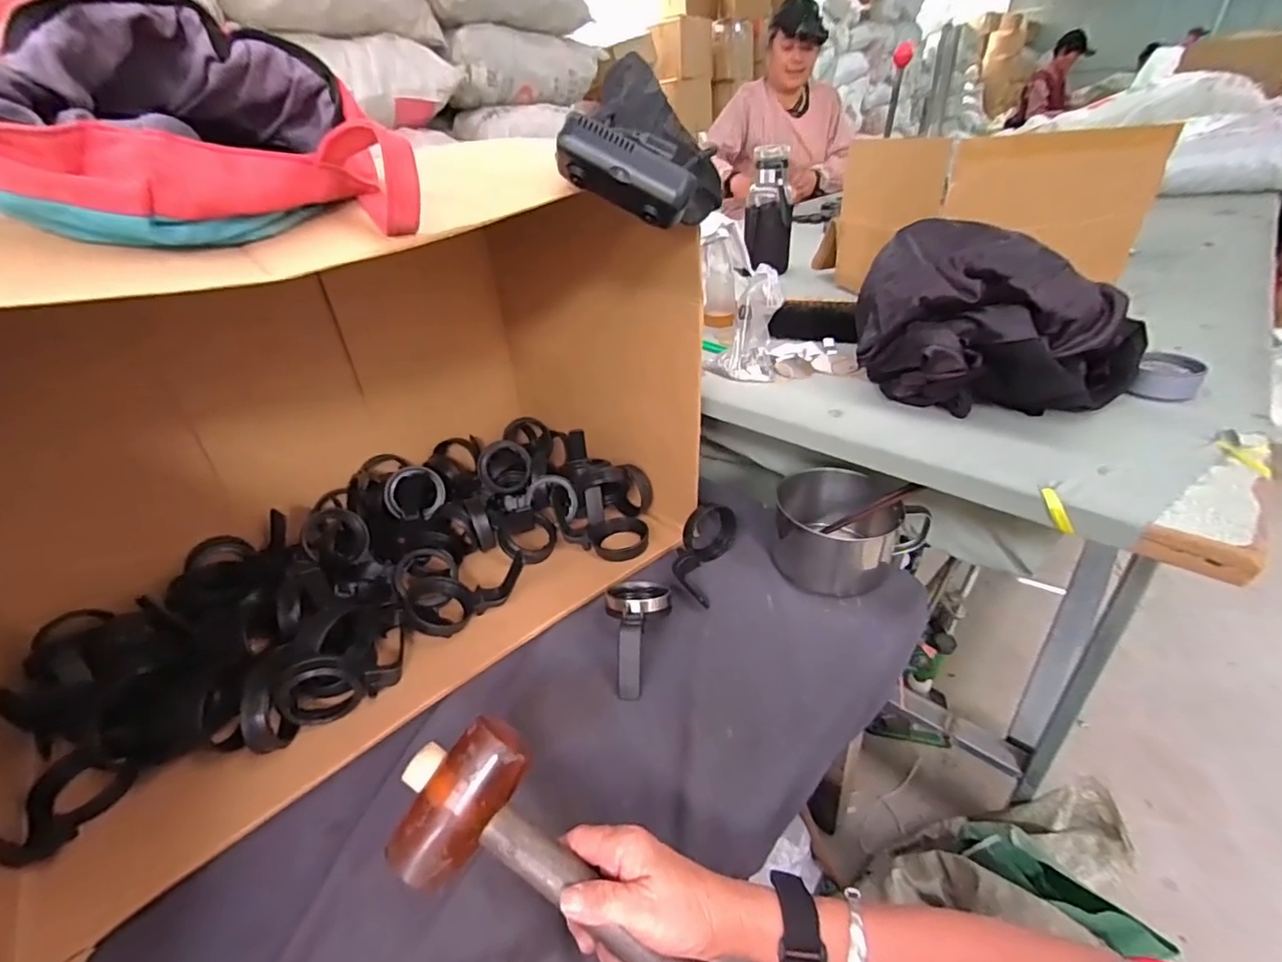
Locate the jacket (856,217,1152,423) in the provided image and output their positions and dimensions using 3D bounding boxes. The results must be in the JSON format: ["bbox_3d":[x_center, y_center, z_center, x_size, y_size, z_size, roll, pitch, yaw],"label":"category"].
[{"bbox_3d":[0.364,-0.165,0.582,0.247,0.153,0.180,23,42,35],"label":"jacket"}]

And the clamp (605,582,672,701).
[{"bbox_3d":[-0.001,0.154,0.584,0.070,0.041,0.137,-4,33,0],"label":"clamp"}]

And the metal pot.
[{"bbox_3d":[0.242,0.053,0.659,0.156,0.101,0.114,-19,36,-21],"label":"metal pot"}]

